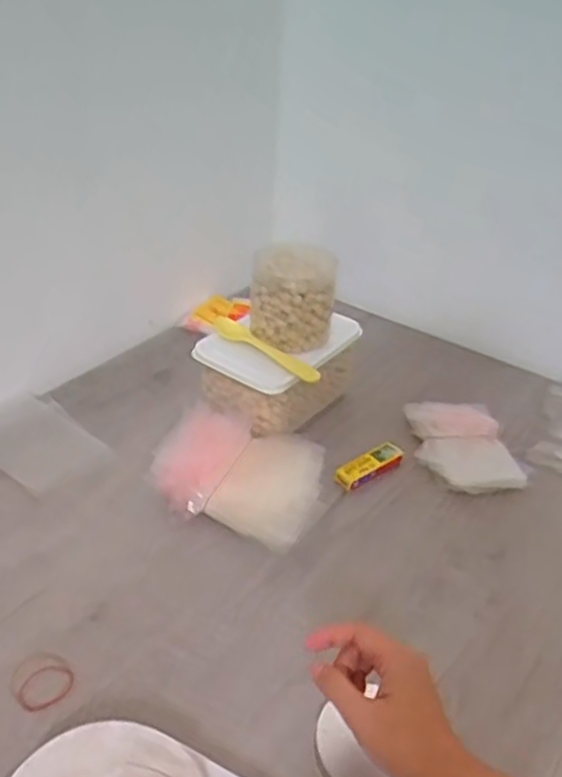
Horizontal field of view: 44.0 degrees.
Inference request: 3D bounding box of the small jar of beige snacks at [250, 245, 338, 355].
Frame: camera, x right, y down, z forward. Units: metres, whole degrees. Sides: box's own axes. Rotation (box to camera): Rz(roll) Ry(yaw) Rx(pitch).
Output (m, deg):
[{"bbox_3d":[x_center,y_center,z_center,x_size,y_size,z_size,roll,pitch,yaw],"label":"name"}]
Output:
[{"bbox_3d":[0.013,-0.105,0.802,0.094,0.096,0.095,5,34,1],"label":"small jar of beige snacks"}]

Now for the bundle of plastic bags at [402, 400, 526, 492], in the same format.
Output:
[{"bbox_3d":[0.210,0.063,0.800,0.109,0.021,0.134,0,34,-8],"label":"bundle of plastic bags"}]

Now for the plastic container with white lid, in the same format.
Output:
[{"bbox_3d":[-0.006,-0.016,0.831,0.133,0.110,0.175,21,37,22],"label":"plastic container with white lid"}]

